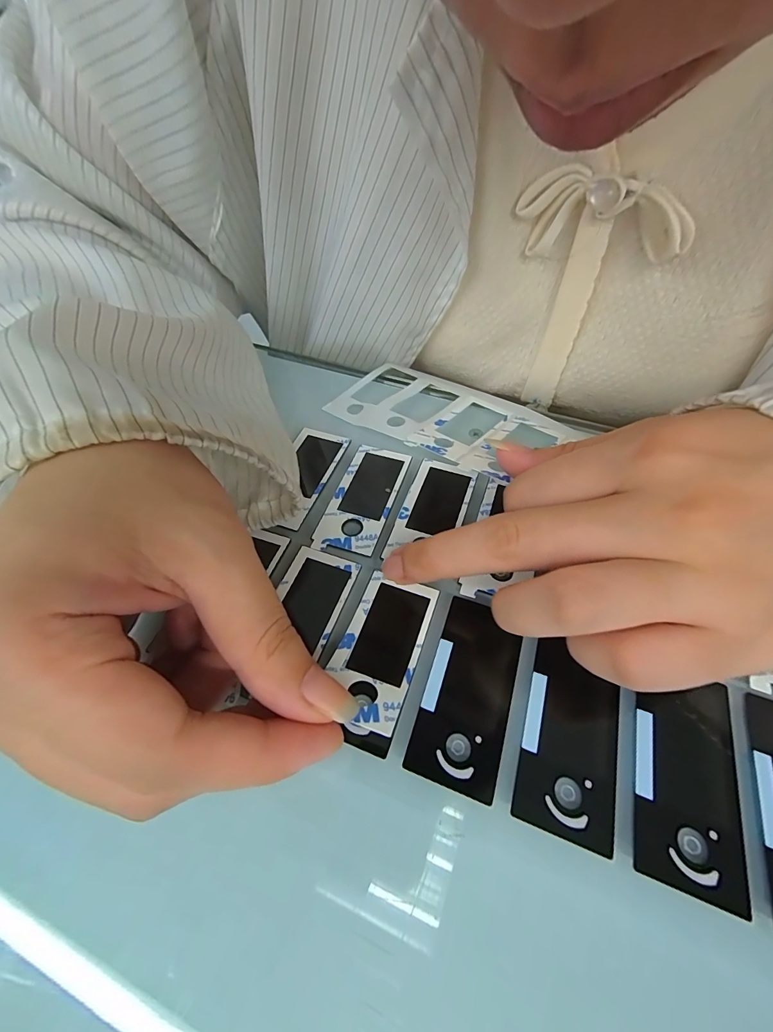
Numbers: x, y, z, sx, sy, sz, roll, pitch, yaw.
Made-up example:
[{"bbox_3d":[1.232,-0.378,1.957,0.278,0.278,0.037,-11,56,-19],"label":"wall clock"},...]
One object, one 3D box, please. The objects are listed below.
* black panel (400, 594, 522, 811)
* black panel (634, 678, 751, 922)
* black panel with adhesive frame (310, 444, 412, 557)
[{"bbox_3d":[0.027,0.057,0.133,0.027,0.004,0.057,17,56,13],"label":"black panel"},{"bbox_3d":[0.089,0.077,0.119,0.027,0.005,0.055,16,56,13],"label":"black panel"},{"bbox_3d":[-0.010,-0.010,0.182,0.027,0.004,0.060,14,56,12],"label":"black panel with adhesive frame"}]

